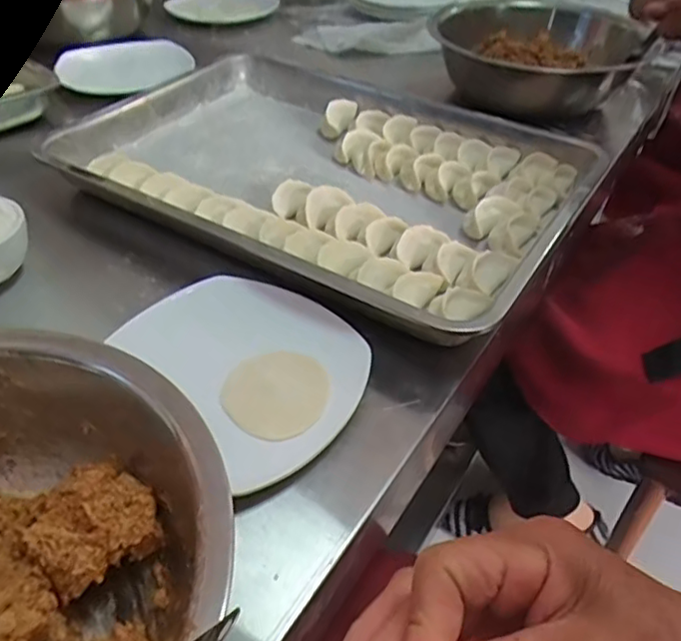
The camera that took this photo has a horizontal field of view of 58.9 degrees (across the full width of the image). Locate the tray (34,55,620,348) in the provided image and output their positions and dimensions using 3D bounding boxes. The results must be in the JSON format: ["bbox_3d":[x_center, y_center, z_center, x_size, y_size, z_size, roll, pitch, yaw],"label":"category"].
[{"bbox_3d":[-0.020,-0.154,0.617,0.479,0.053,0.343,25,47,24],"label":"tray"}]

